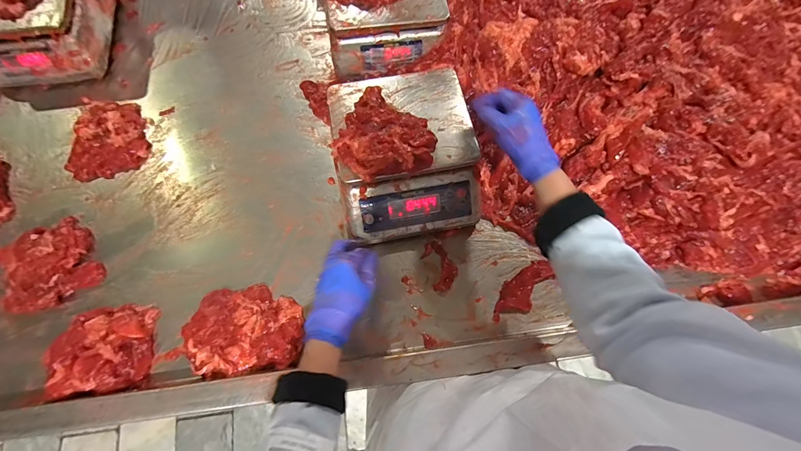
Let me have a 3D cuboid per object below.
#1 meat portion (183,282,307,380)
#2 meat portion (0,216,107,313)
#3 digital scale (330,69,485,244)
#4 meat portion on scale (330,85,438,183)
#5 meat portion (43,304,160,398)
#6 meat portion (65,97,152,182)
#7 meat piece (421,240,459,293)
[{"bbox_3d":[-0.248,0.161,0.538,0.189,0.038,0.132,-8,73,-2],"label":"meat portion"},{"bbox_3d":[-0.589,0.068,0.569,0.140,0.034,0.138,-32,75,-8],"label":"meat portion"},{"bbox_3d":[0.008,-0.118,0.592,0.222,0.109,0.266,-10,73,-2],"label":"digital scale"},{"bbox_3d":[-0.022,-0.134,0.516,0.147,0.042,0.136,0,73,1],"label":"meat portion on scale"},{"bbox_3d":[-0.455,0.187,0.523,0.144,0.036,0.119,-10,73,-2],"label":"meat portion"},{"bbox_3d":[-0.560,-0.174,0.660,0.142,0.034,0.179,-4,73,0],"label":"meat portion"},{"bbox_3d":[0.066,0.068,0.584,0.049,0.004,0.085,-26,74,-7],"label":"meat piece"}]

